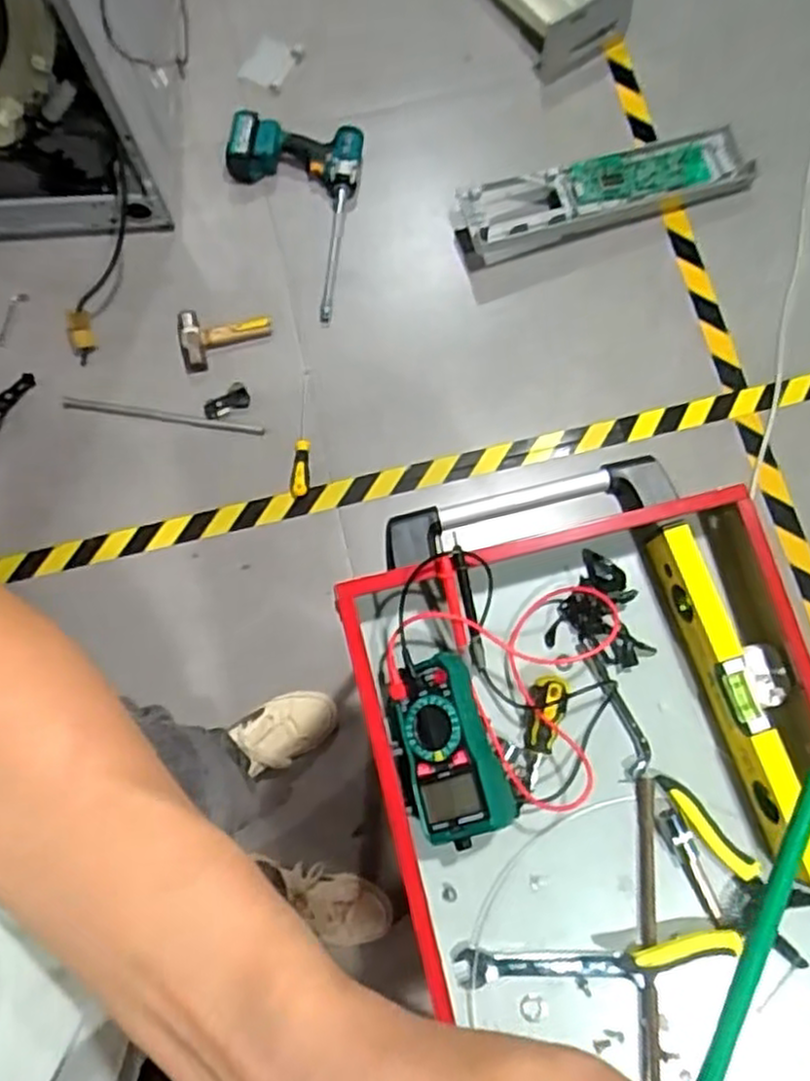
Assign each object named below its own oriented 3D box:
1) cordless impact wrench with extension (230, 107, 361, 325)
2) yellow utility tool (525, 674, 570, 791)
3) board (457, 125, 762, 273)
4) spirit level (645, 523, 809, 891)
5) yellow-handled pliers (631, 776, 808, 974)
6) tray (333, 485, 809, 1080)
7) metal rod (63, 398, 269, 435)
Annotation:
[{"bbox_3d":[-0.235,-0.637,1.441,0.263,0.097,0.380,7,77,1],"label":"cordless impact wrench with extension"},{"bbox_3d":[0.114,0.157,0.611,0.026,0.032,0.093,12,78,2],"label":"yellow utility tool"},{"bbox_3d":[0.391,-0.691,1.467,0.594,0.083,0.153,-16,78,-4],"label":"board"},{"bbox_3d":[0.269,0.127,0.604,0.031,0.042,0.287,-19,78,-3],"label":"spirit level"},{"bbox_3d":[0.248,0.269,0.598,0.130,0.021,0.142,0,77,0],"label":"yellow-handled pliers"},{"bbox_3d":[0.204,0.303,0.586,0.380,0.091,0.690,-14,78,-3],"label":"tray"},{"bbox_3d":[-0.457,-0.235,1.406,0.385,0.014,0.022,9,78,2],"label":"metal rod"}]

